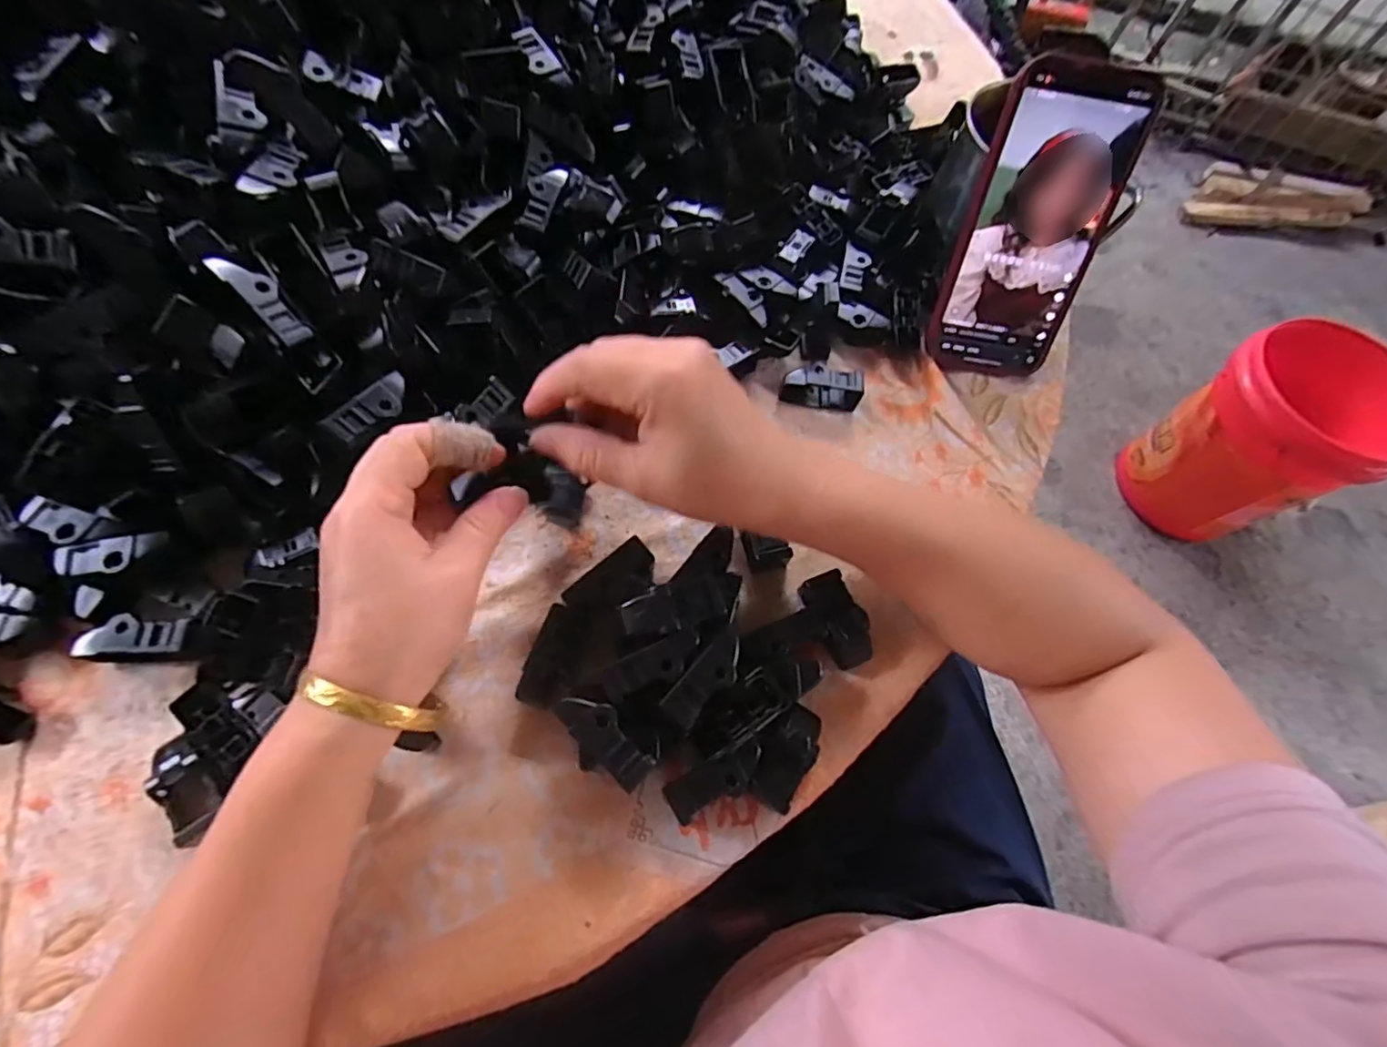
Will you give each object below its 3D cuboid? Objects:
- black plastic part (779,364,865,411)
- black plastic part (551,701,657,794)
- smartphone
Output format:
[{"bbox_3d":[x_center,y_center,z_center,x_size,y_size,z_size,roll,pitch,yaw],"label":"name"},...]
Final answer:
[{"bbox_3d":[0.078,-0.084,0.359,0.047,0.024,0.015,9,69,0],"label":"black plastic part"},{"bbox_3d":[-0.039,0.092,0.249,0.022,0.007,0.047,-40,76,-16],"label":"black plastic part"},{"bbox_3d":[0.193,-0.166,0.336,0.073,0.157,0.018,13,36,6],"label":"smartphone"}]

